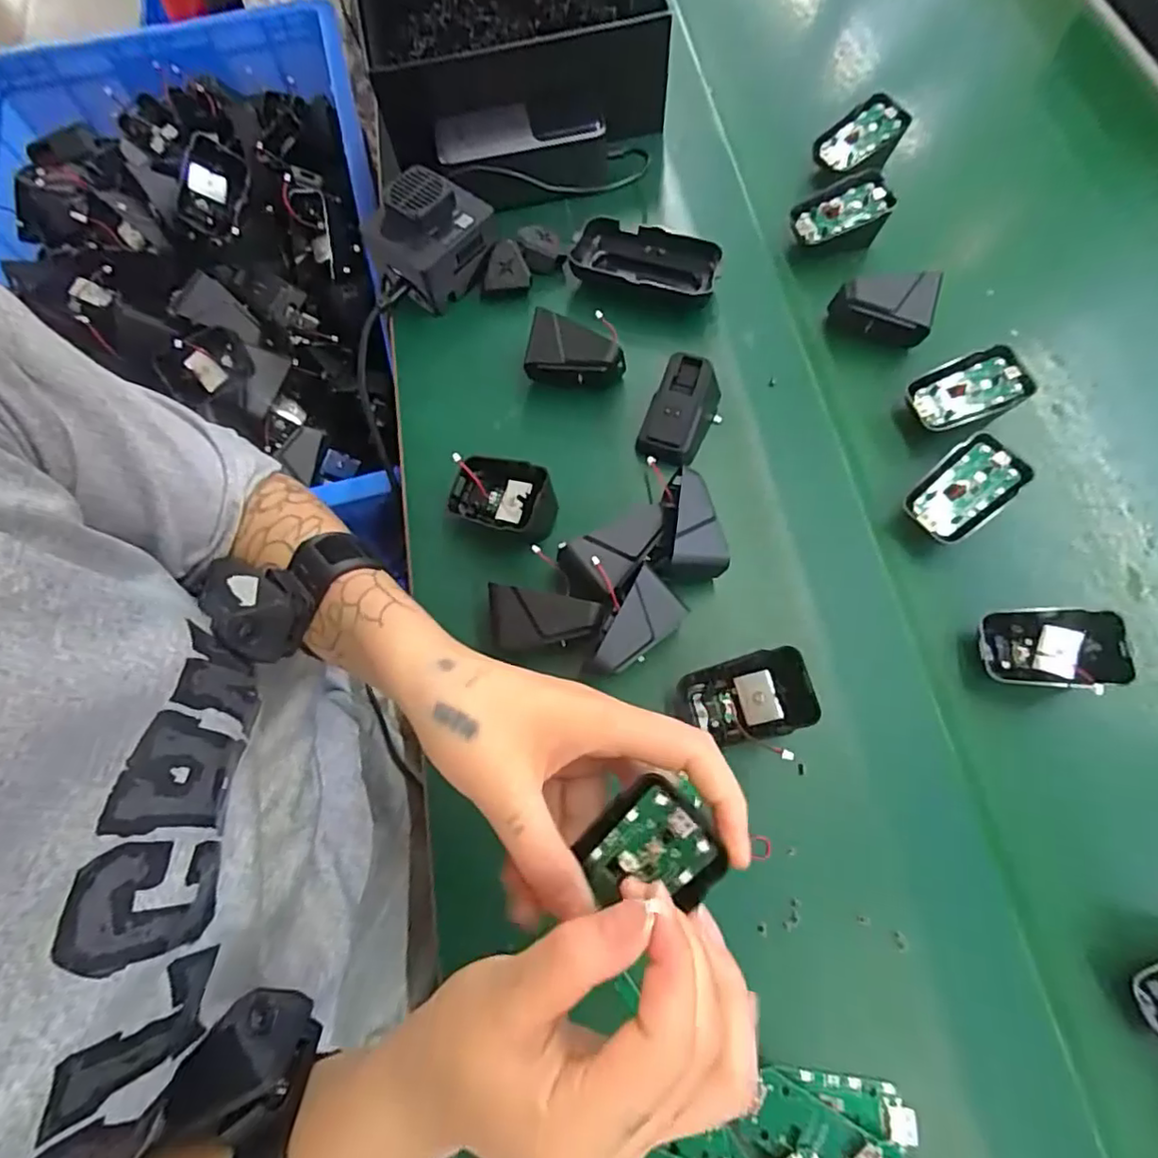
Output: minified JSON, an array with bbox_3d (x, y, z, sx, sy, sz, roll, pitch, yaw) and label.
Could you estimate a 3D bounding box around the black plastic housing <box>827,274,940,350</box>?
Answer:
[{"bbox_3d":[0.216,-0.192,0.437,0.065,0.051,0.024,18,71,9],"label":"black plastic housing"}]

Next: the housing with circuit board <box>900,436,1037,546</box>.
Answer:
[{"bbox_3d":[0.241,-0.056,0.387,0.068,0.022,0.044,-44,83,4],"label":"housing with circuit board"}]

